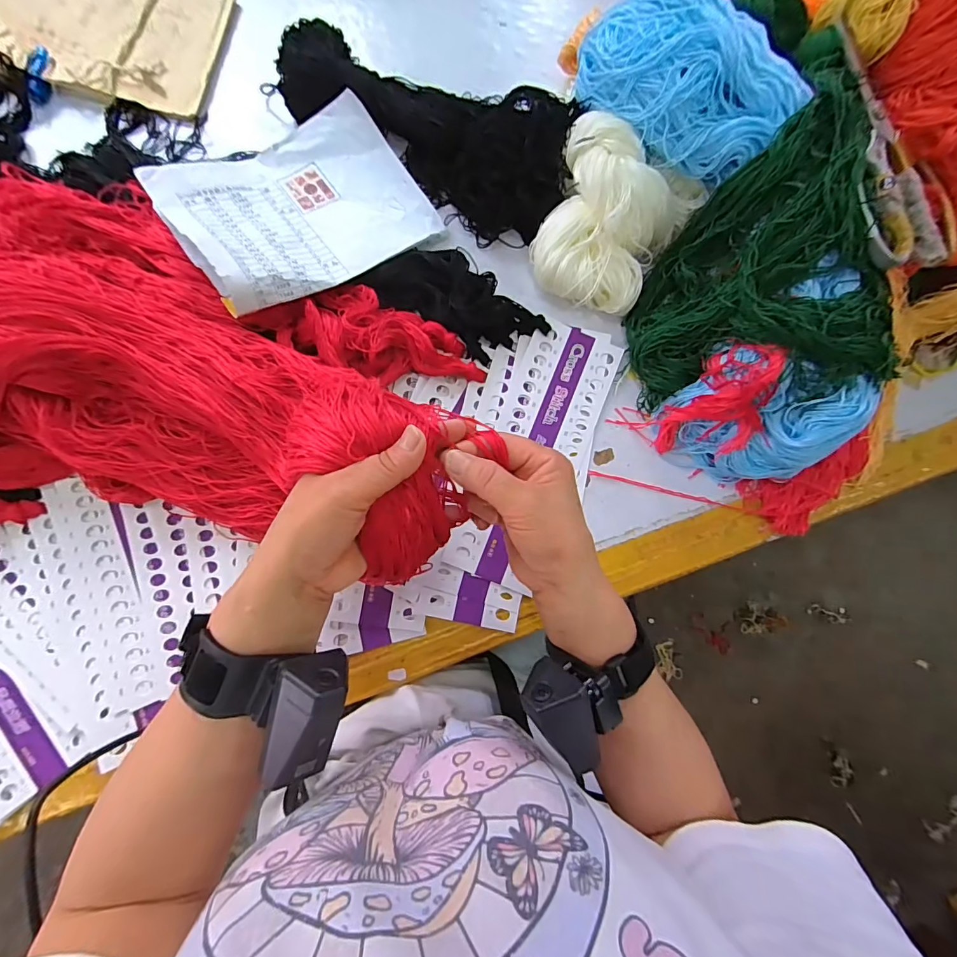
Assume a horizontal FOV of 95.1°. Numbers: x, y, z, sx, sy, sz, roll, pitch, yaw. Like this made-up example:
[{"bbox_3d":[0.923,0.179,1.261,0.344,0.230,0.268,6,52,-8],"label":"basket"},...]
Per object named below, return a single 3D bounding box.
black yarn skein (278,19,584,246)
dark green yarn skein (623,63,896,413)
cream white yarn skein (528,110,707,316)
[{"bbox_3d":[-0.055,-0.326,0.406,0.288,0.059,0.112,23,81,0],"label":"black yarn skein"},{"bbox_3d":[0.232,-0.177,0.368,0.180,0.122,0.210,-2,82,-4],"label":"dark green yarn skein"},{"bbox_3d":[0.116,-0.221,0.388,0.120,0.075,0.123,24,81,0],"label":"cream white yarn skein"}]

